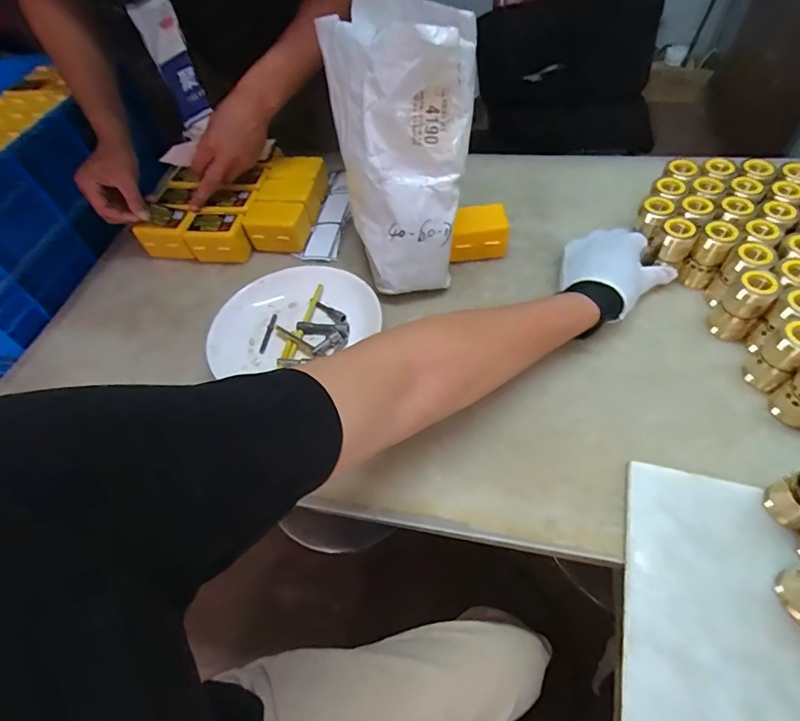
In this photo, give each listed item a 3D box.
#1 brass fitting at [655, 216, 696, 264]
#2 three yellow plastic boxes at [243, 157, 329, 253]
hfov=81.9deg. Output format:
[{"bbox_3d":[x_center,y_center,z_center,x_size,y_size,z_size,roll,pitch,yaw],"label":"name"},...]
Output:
[{"bbox_3d":[0.319,-0.140,0.535,0.034,0.042,0.032,30,63,23],"label":"brass fitting"},{"bbox_3d":[-0.165,-0.241,0.693,0.087,0.049,0.166,4,56,9],"label":"three yellow plastic boxes"}]

